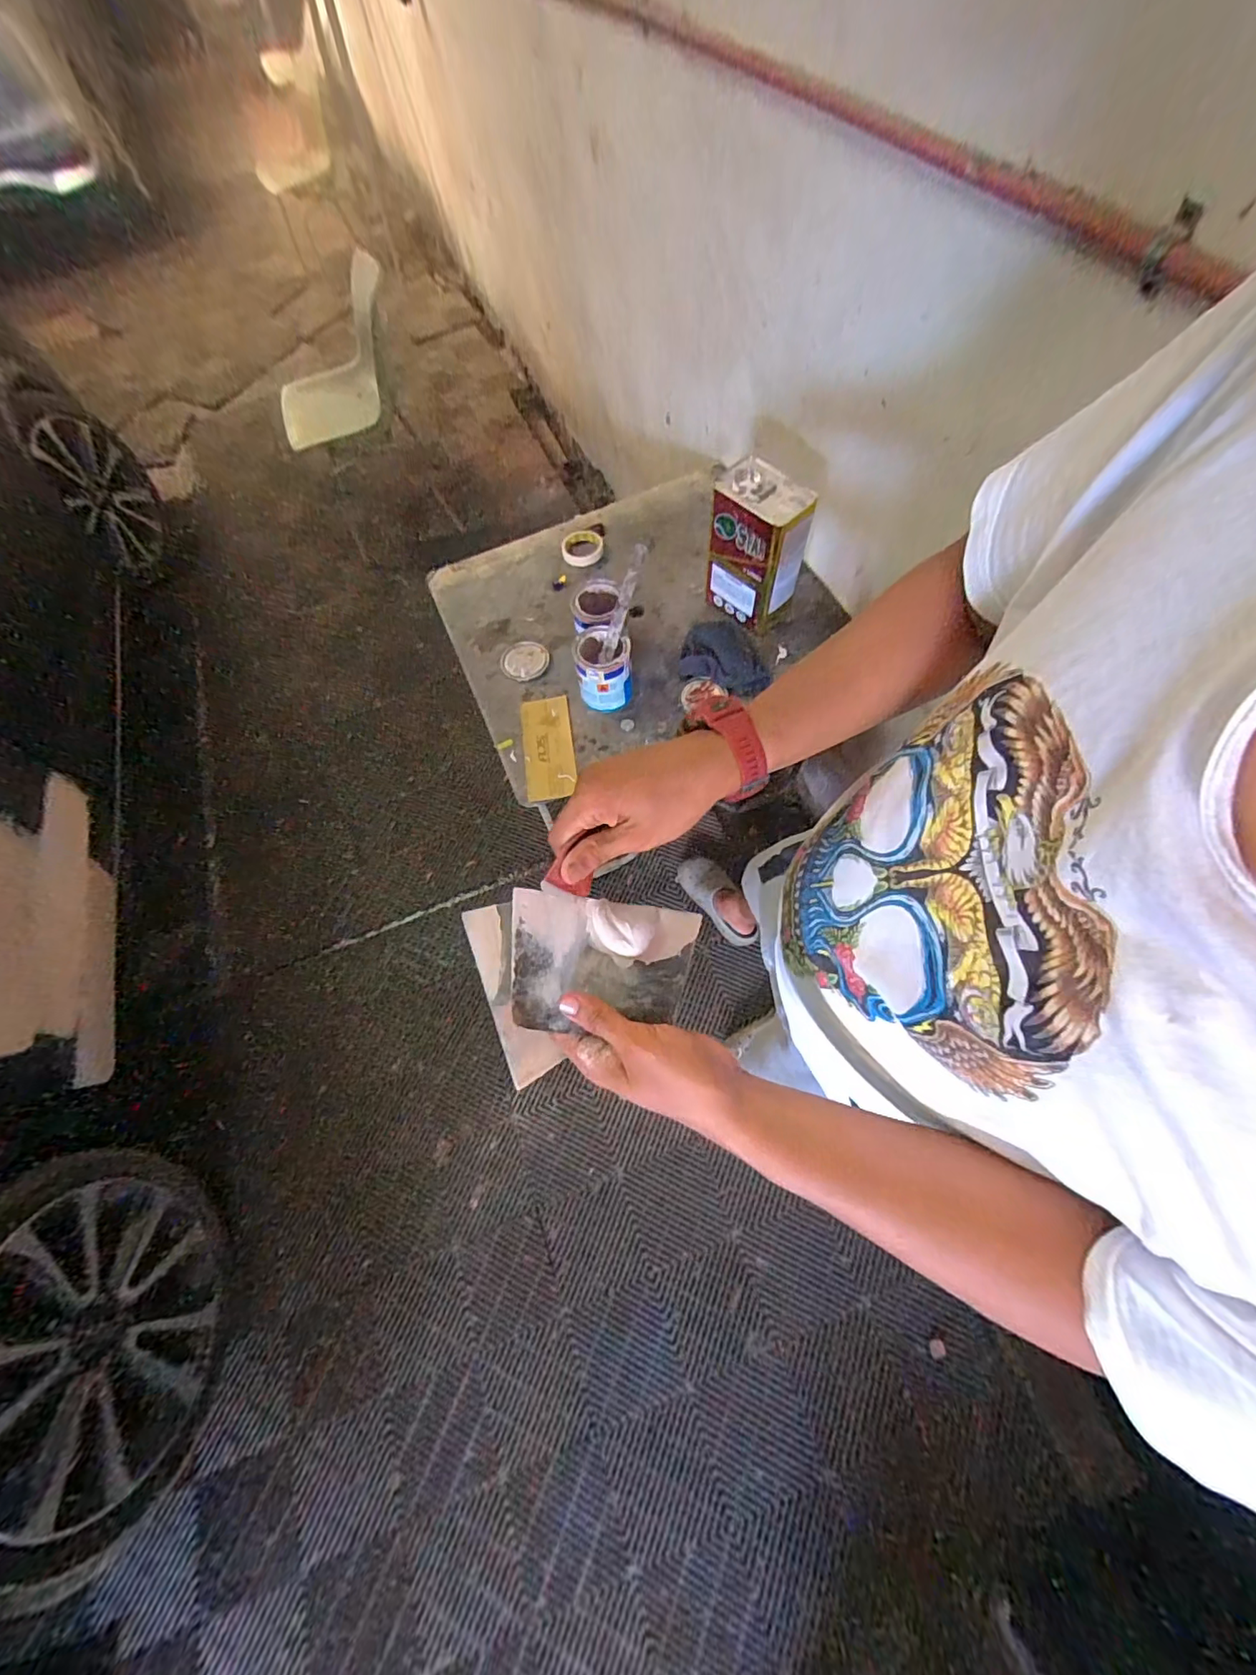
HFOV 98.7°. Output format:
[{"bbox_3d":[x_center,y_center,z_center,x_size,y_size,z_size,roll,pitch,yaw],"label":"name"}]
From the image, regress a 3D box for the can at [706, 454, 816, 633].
[{"bbox_3d":[0.249,-0.542,1.045,0.103,0.257,0.177,-37,67,-11],"label":"can"}]

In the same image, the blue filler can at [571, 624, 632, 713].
[{"bbox_3d":[-0.048,-0.320,1.031,0.103,0.132,0.101,-3,65,6],"label":"blue filler can"}]

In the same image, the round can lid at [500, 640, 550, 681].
[{"bbox_3d":[-0.218,-0.375,1.140,0.101,0.010,0.109,-3,65,6],"label":"round can lid"}]

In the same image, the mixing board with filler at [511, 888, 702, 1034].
[{"bbox_3d":[-0.021,0.093,0.396,0.133,0.027,0.094,6,65,3],"label":"mixing board with filler"}]

